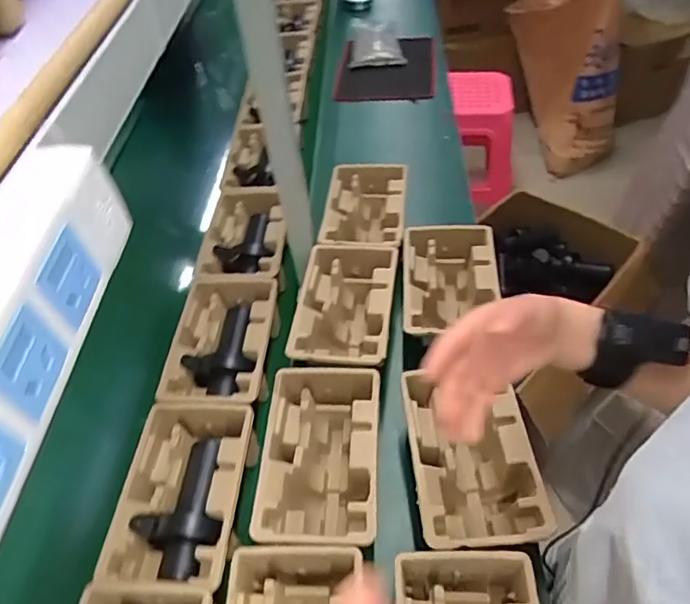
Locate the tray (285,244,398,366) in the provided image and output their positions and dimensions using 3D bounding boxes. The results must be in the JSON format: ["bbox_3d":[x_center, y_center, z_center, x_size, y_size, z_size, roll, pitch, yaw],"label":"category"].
[{"bbox_3d":[0.001,0.017,0.838,0.148,0.137,0.225,6,61,6],"label":"tray"}]

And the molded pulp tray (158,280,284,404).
[{"bbox_3d":[-0.191,0.066,0.812,0.151,0.100,0.221,0,60,2],"label":"molded pulp tray"}]

